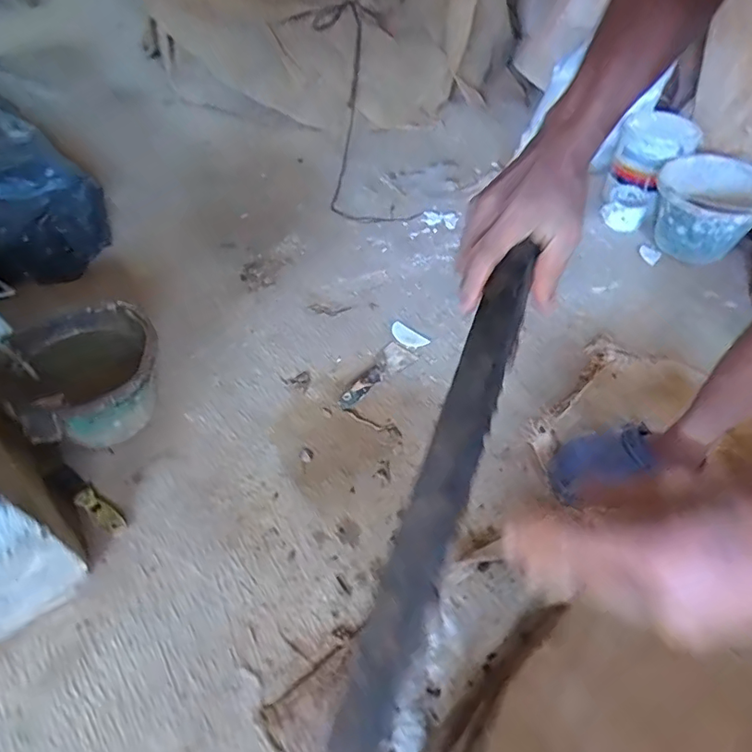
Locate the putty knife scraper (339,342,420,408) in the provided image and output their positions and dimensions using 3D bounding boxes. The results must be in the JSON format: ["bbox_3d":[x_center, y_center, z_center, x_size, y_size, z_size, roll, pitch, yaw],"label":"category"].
[{"bbox_3d":[-0.003,-0.003,1.028,0.067,0.022,0.198,32,57,25],"label":"putty knife scraper"}]

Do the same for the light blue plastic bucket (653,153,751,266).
[{"bbox_3d":[0.763,-0.372,1.243,0.238,0.190,0.227,0,50,0],"label":"light blue plastic bucket"}]

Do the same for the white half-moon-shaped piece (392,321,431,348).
[{"bbox_3d":[0.066,-0.084,1.109,0.085,0.007,0.046,33,58,25],"label":"white half-moon-shaped piece"}]

